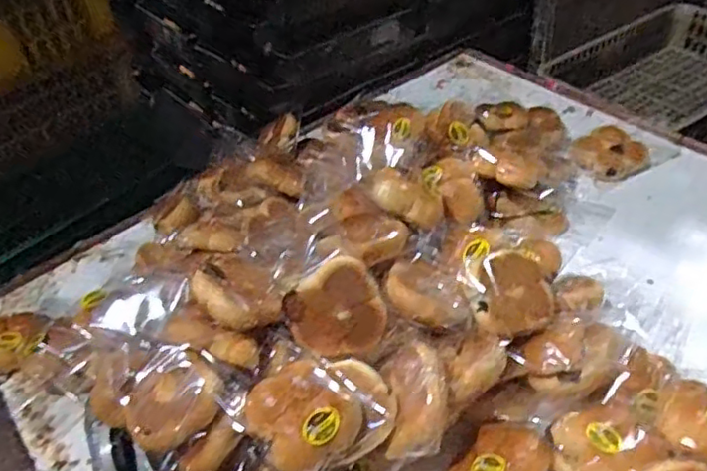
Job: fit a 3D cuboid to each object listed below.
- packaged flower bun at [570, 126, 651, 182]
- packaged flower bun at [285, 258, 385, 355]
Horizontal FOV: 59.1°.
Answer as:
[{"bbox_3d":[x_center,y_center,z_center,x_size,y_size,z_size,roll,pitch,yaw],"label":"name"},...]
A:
[{"bbox_3d":[0.465,-0.147,1.137,0.119,0.048,0.106,-23,44,-16],"label":"packaged flower bun"},{"bbox_3d":[-0.020,0.087,0.737,0.108,0.106,0.045,-29,5,7],"label":"packaged flower bun"}]

